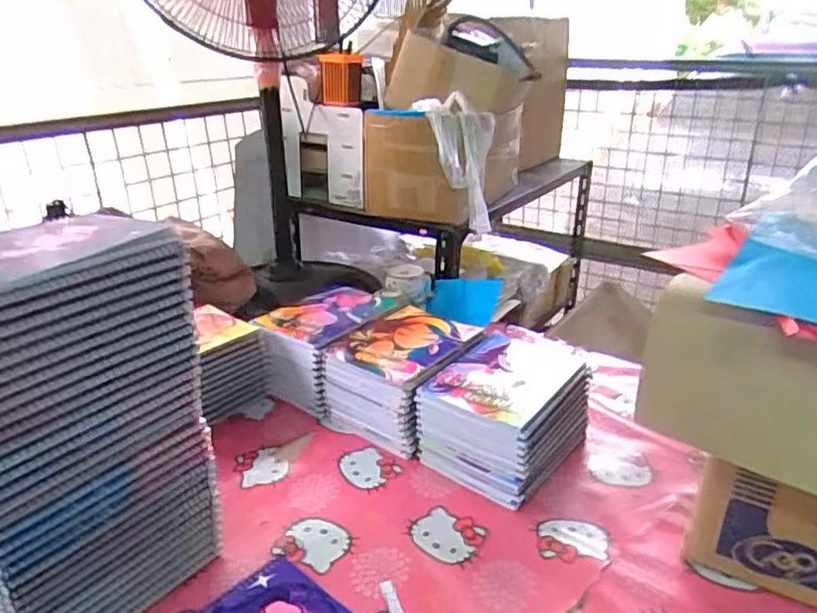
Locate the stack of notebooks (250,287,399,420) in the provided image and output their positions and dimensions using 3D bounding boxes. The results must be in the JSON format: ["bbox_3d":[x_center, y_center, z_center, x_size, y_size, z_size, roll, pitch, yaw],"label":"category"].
[{"bbox_3d":[-0.129,0.064,1.004,0.150,0.118,0.215,14,28,30],"label":"stack of notebooks"}]

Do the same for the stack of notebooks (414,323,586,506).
[{"bbox_3d":[0.126,0.144,0.825,0.168,0.117,0.188,17,30,36],"label":"stack of notebooks"}]

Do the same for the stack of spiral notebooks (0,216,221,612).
[{"bbox_3d":[-0.319,0.118,0.568,0.134,0.350,0.228,16,29,34],"label":"stack of spiral notebooks"}]

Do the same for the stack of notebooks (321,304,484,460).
[{"bbox_3d":[-0.007,0.103,0.913,0.177,0.118,0.191,16,29,34],"label":"stack of notebooks"}]

